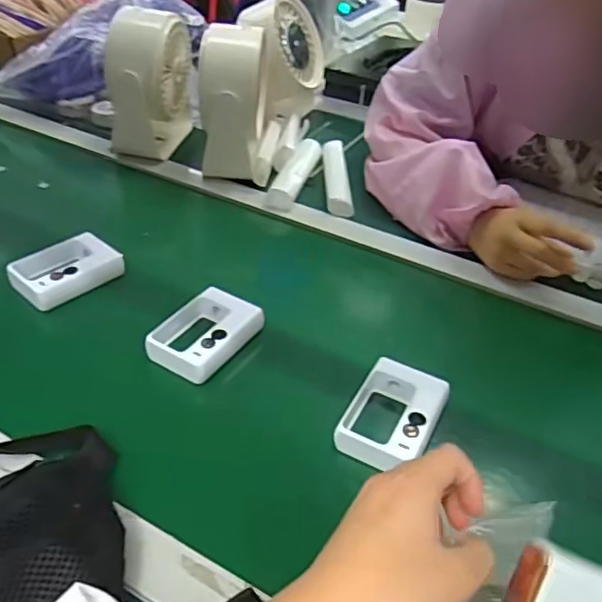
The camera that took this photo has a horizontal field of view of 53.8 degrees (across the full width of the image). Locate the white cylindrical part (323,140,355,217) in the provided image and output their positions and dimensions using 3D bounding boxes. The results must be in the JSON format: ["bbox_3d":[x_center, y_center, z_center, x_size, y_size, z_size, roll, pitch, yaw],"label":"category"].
[{"bbox_3d":[0.048,-0.164,0.786,0.033,0.032,0.159,2,38,-3],"label":"white cylindrical part"}]

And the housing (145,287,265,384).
[{"bbox_3d":[-0.088,0.031,0.549,0.077,0.024,0.100,21,41,19],"label":"housing"}]

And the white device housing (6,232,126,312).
[{"bbox_3d":[-0.246,-0.034,0.612,0.073,0.026,0.103,31,45,30],"label":"white device housing"}]

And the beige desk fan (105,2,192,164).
[{"bbox_3d":[-0.209,-0.306,0.833,0.079,0.182,0.123,12,38,9],"label":"beige desk fan"}]

